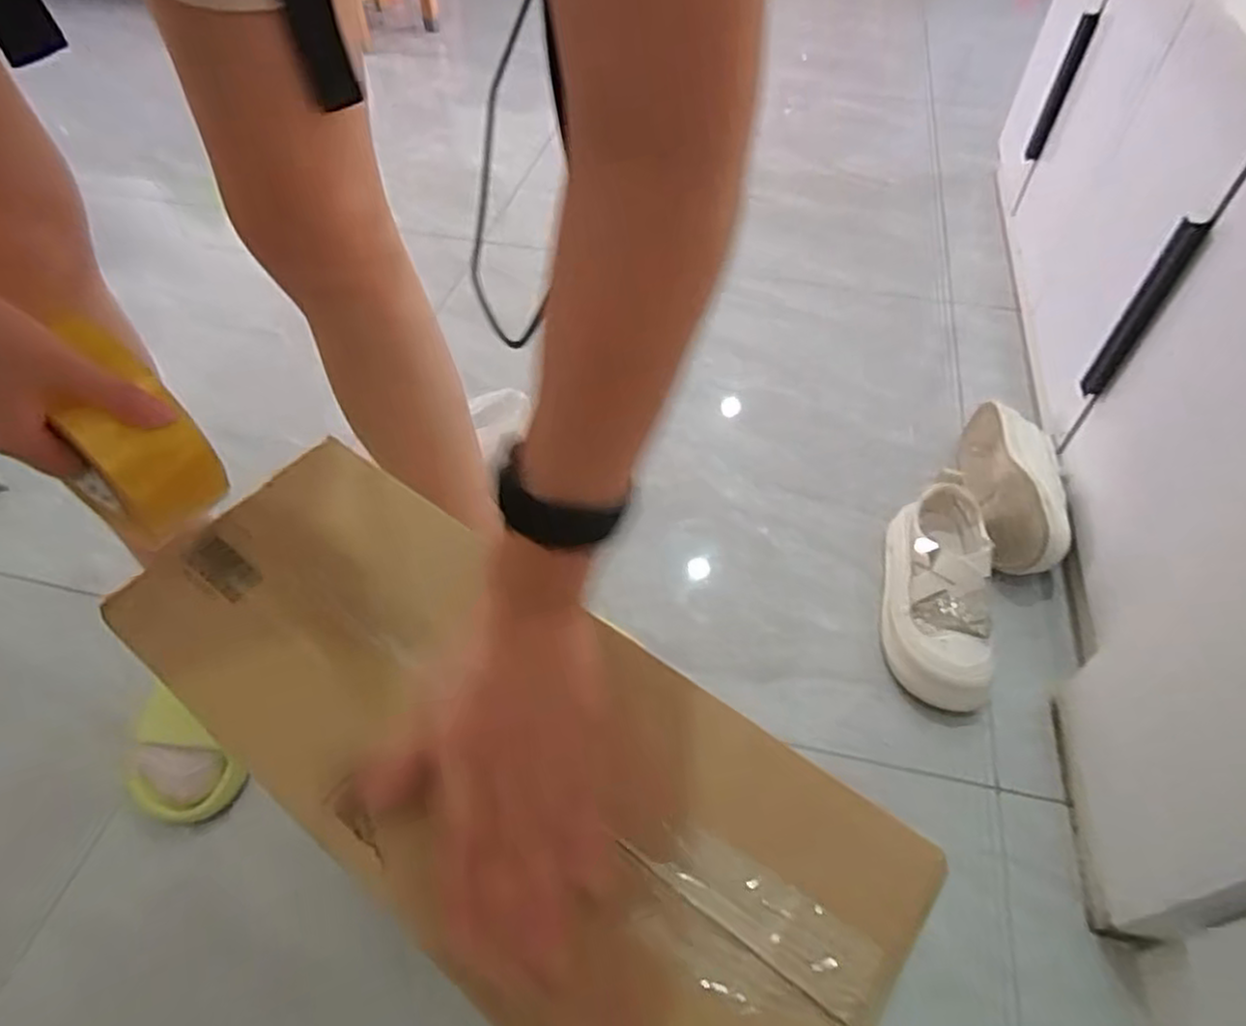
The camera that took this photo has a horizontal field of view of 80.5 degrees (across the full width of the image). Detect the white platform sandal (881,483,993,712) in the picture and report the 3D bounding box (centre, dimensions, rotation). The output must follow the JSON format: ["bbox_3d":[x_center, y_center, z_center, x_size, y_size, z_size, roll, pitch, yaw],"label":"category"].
[{"bbox_3d":[0.340,0.079,0.798,0.100,0.099,0.246,12,52,10],"label":"white platform sandal"}]

